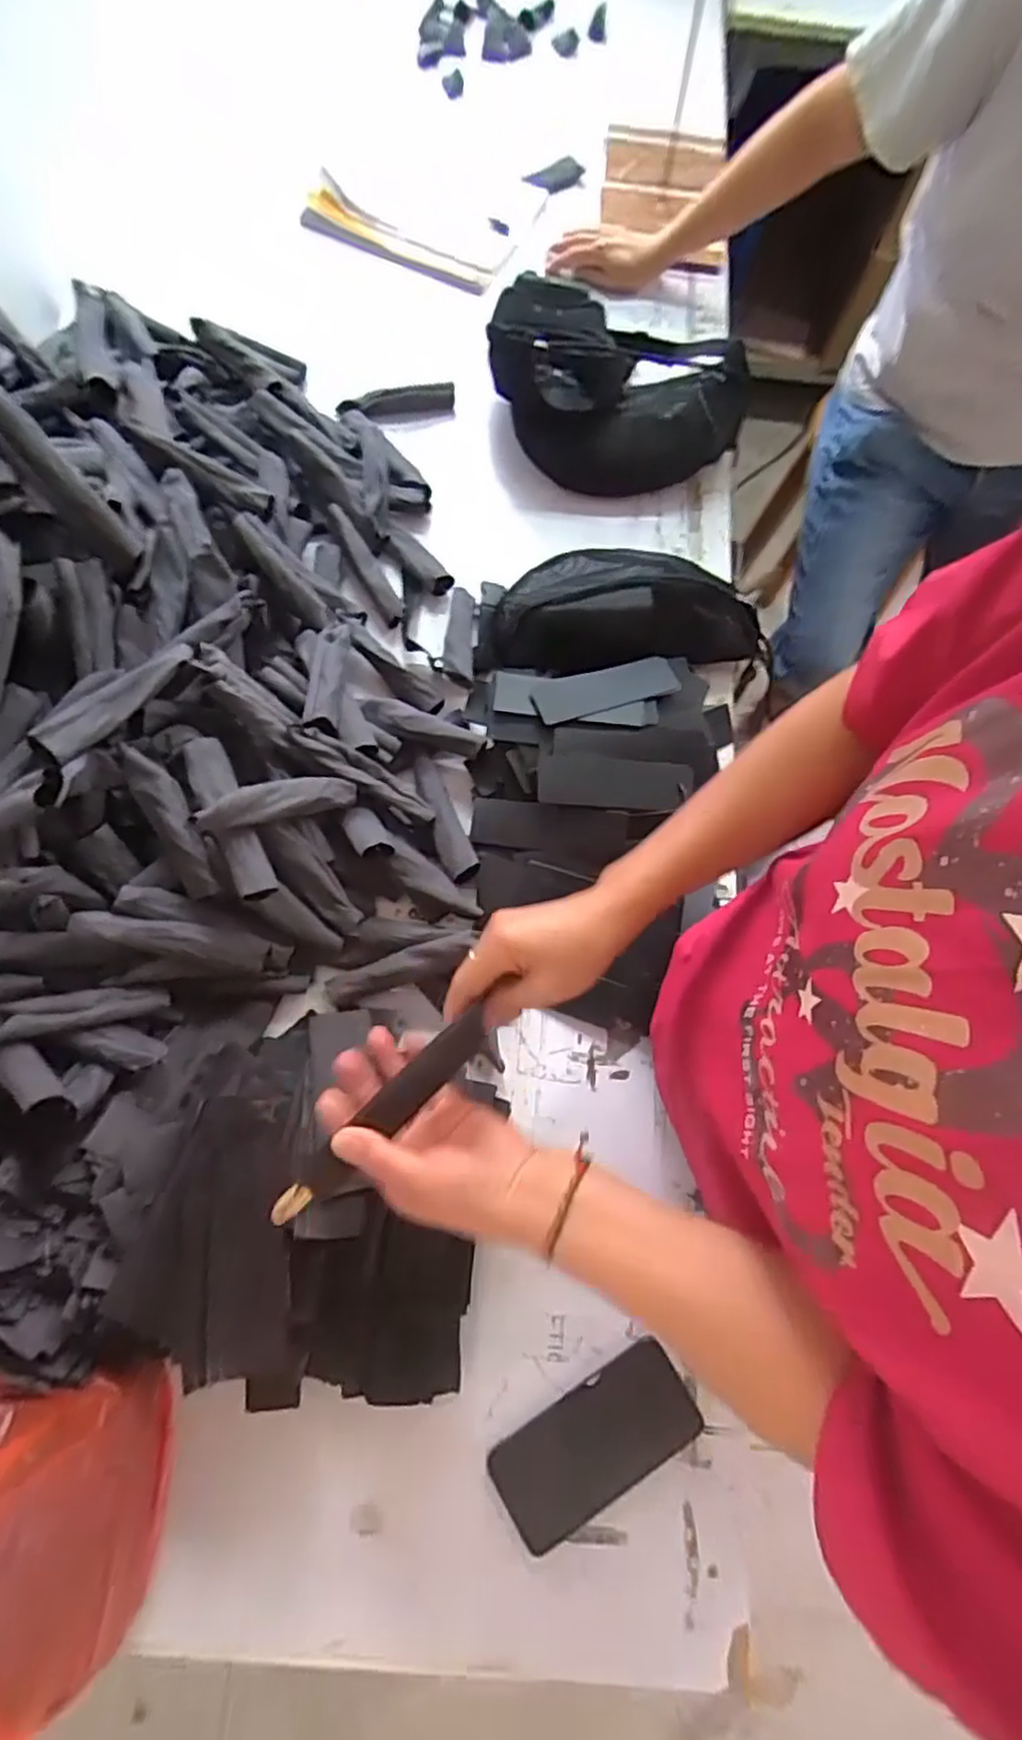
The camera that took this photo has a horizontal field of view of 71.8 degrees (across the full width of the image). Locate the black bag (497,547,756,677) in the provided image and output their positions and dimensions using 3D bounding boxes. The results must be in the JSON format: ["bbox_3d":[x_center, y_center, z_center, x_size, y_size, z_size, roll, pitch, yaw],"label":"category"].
[{"bbox_3d":[0.123,-0.296,0.770,0.287,0.068,0.145,2,73,-2],"label":"black bag"}]

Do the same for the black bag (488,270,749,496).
[{"bbox_3d":[0.120,-0.607,0.849,0.290,0.114,0.288,-3,73,-3],"label":"black bag"}]

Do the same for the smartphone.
[{"bbox_3d":[0.069,0.462,0.567,0.164,0.010,0.077,-30,76,-11],"label":"smartphone"}]

